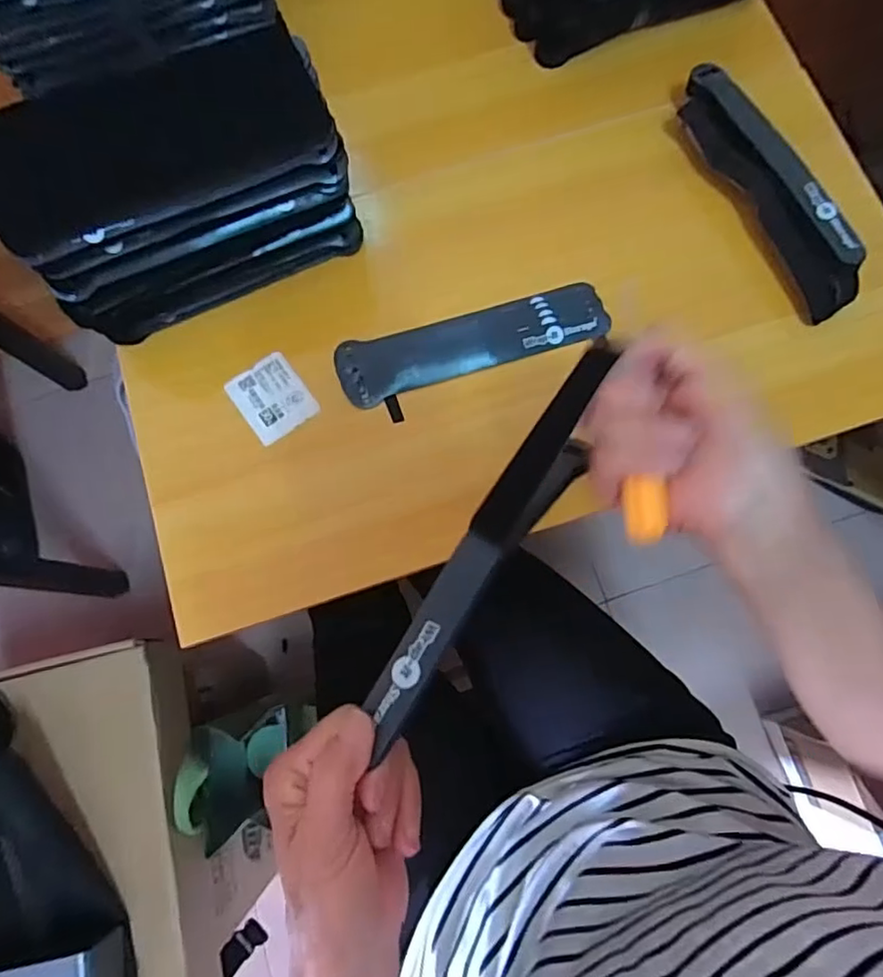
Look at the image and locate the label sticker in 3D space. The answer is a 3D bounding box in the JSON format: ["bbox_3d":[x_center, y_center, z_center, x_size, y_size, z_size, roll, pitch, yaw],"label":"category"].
[{"bbox_3d":[-0.124,-0.066,0.438,0.048,0.005,0.059,-36,80,-8],"label":"label sticker"}]

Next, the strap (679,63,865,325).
[{"bbox_3d":[0.239,-0.223,0.447,0.035,0.045,0.208,-25,79,-6],"label":"strap"}]

